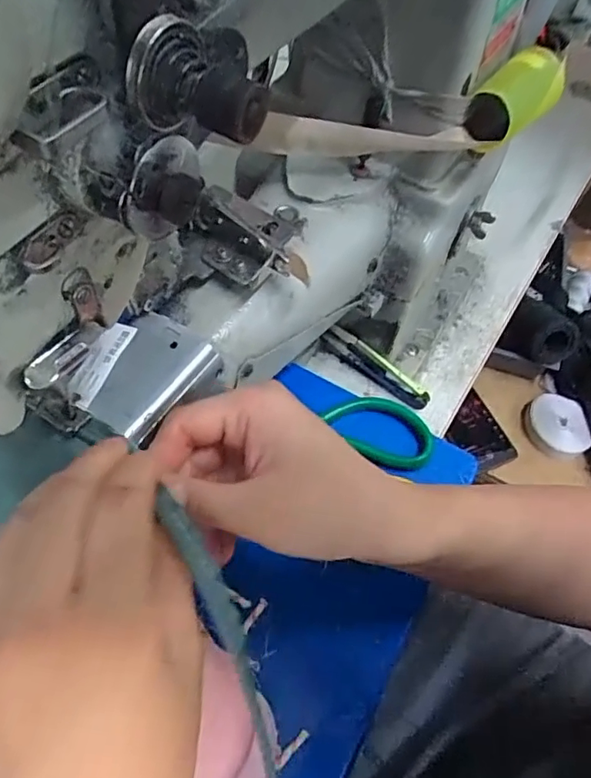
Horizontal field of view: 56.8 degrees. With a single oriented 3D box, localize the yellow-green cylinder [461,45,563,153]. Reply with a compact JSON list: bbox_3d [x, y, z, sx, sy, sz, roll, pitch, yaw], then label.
[{"bbox_3d":[0.142,-0.188,0.358,0.081,0.038,0.032,-37,68,-23],"label":"yellow-green cylinder"}]

